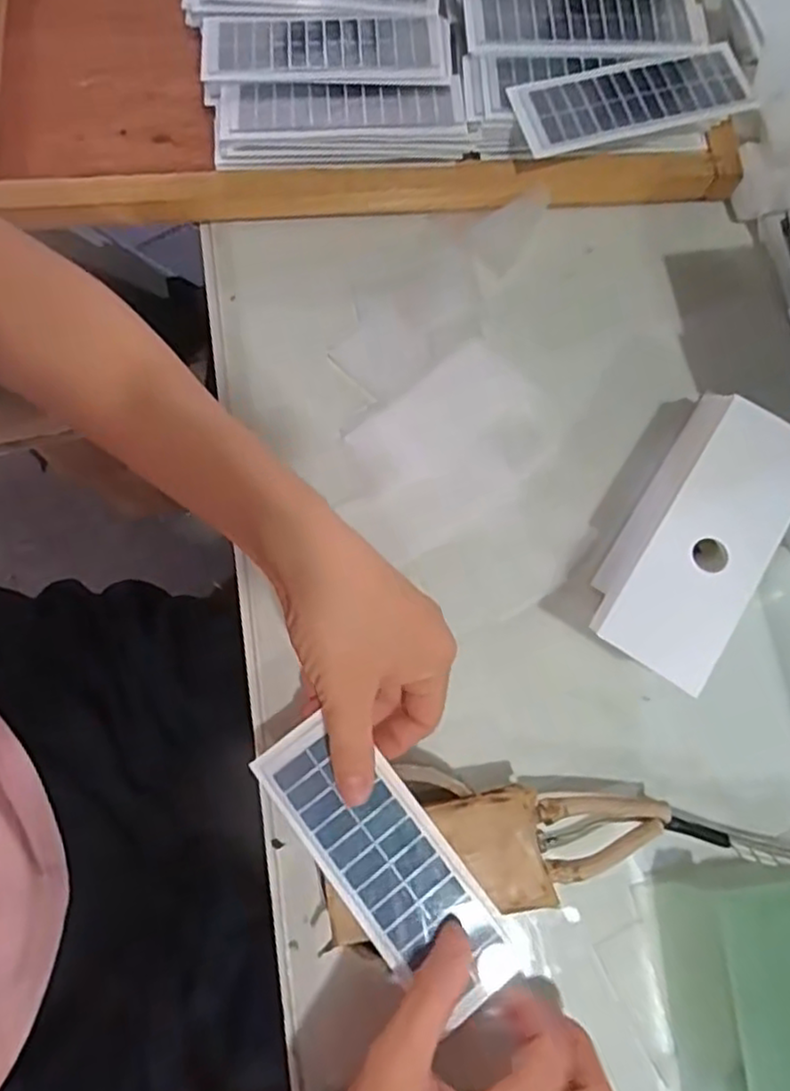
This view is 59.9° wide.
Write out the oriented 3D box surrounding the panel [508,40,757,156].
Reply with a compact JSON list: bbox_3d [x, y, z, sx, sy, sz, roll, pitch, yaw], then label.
[{"bbox_3d":[0.143,-0.266,0.405,0.147,0.008,0.051,-17,78,-4],"label":"panel"}]

